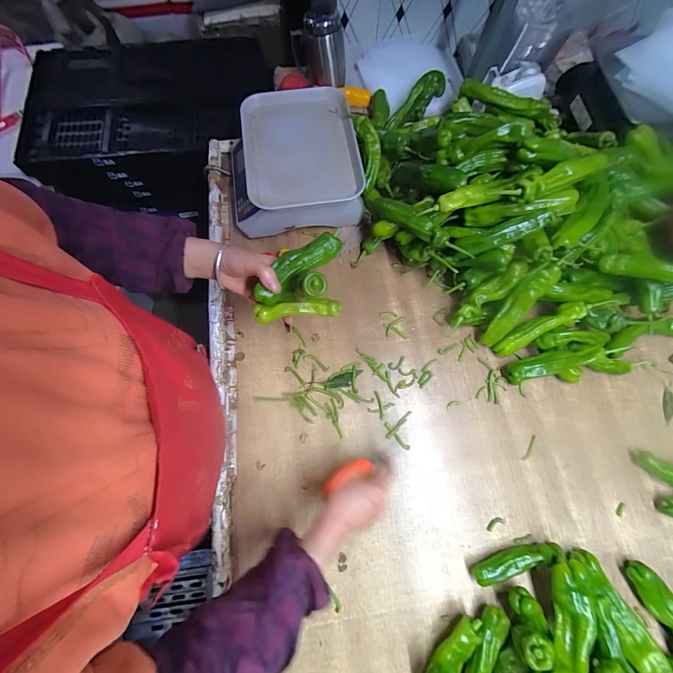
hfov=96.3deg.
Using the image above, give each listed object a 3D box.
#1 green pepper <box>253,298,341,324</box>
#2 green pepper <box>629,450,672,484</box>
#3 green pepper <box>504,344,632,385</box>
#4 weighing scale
[{"bbox_3d":[-0.057,-0.039,0.444,0.123,0.022,0.028,-7,73,-16],"label":"green pepper"},{"bbox_3d":[0.552,0.223,0.498,0.100,0.023,0.035,25,74,21],"label":"green pepper"},{"bbox_3d":[0.387,0.042,0.516,0.178,0.031,0.038,-19,72,21],"label":"green pepper"},{"bbox_3d":[-0.092,-0.354,0.631,0.259,0.107,0.281,-8,73,-3],"label":"weighing scale"}]

